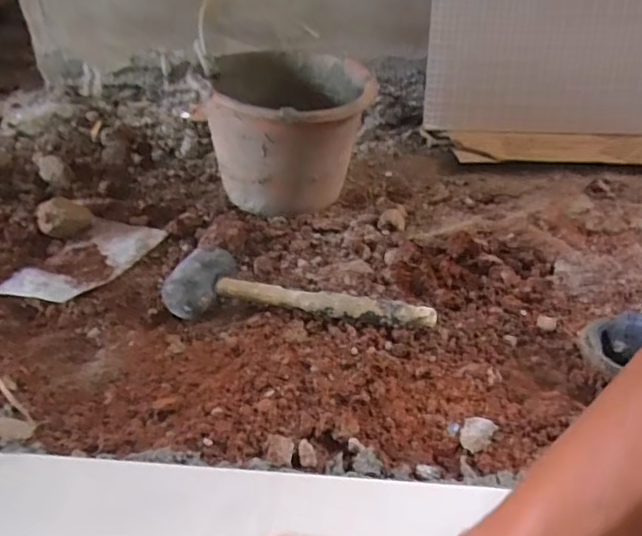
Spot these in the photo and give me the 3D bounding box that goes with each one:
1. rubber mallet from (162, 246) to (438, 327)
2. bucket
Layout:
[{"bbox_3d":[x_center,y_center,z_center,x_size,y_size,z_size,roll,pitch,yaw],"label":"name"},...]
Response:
[{"bbox_3d":[-0.024,0.023,0.651,0.307,0.058,0.089,3,36,5],"label":"rubber mallet"},{"bbox_3d":[-0.044,-0.217,0.867,0.226,0.183,0.273,1,36,3],"label":"bucket"}]

